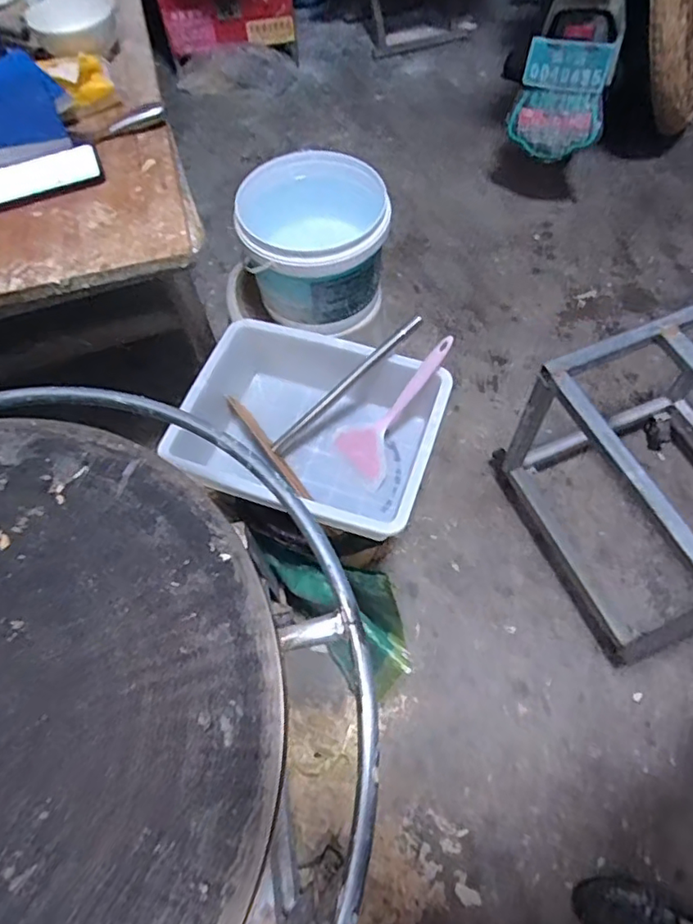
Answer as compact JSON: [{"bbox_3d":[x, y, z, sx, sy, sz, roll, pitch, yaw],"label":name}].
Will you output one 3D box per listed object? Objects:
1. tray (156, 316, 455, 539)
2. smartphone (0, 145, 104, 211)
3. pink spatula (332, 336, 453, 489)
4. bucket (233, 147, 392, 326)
[{"bbox_3d":[-0.063,-0.042,0.875,0.386,0.136,0.282,18,62,11],"label":"tray"},{"bbox_3d":[-0.419,-0.393,0.791,0.156,0.014,0.075,-17,68,-4],"label":"smartphone"},{"bbox_3d":[0.072,-0.084,0.834,0.104,0.032,0.229,42,111,23],"label":"pink spatula"},{"bbox_3d":[-0.044,-0.354,0.901,0.220,0.159,0.230,5,61,4],"label":"bucket"}]

